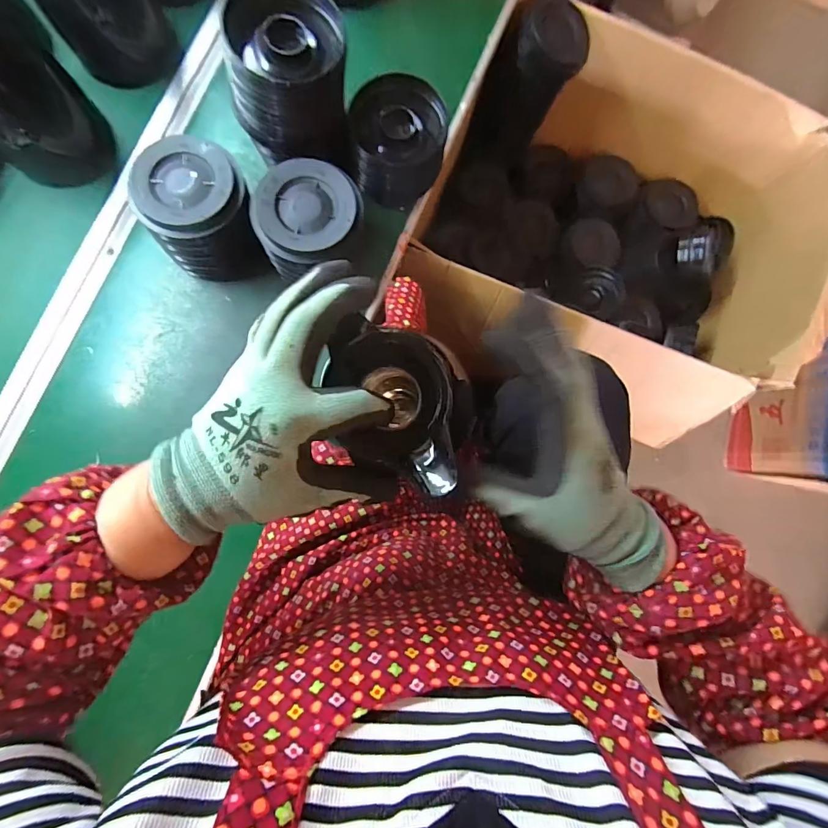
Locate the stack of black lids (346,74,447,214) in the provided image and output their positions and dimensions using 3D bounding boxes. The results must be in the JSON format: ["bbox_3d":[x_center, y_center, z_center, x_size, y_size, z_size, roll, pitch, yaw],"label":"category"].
[{"bbox_3d":[-0.019,-0.348,0.543,0.123,0.072,0.124,-14,86,-5],"label":"stack of black lids"}]

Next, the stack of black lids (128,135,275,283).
[{"bbox_3d":[-0.255,-0.237,0.508,0.123,0.102,0.133,-18,86,-5],"label":"stack of black lids"}]

